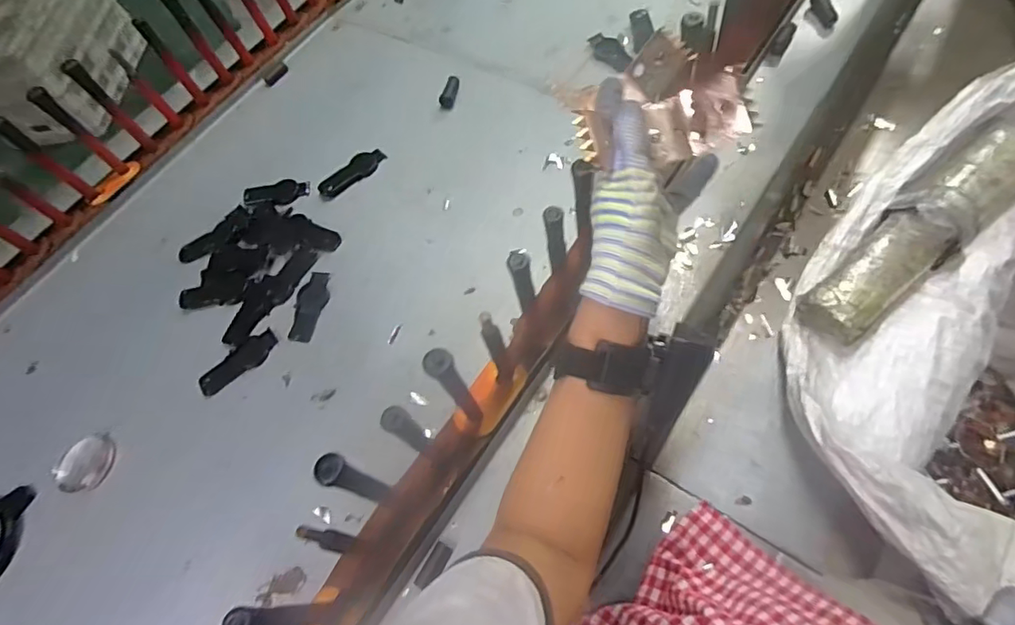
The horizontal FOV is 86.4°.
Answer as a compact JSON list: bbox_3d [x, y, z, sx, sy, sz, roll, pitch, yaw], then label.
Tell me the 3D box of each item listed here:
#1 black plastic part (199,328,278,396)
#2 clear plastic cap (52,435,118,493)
[{"bbox_3d":[-0.313,0.057,0.630,0.096,0.014,0.036,-34,62,-17],"label":"black plastic part"},{"bbox_3d":[-0.476,0.168,0.609,0.060,0.017,0.065,-2,58,3],"label":"clear plastic cap"}]

